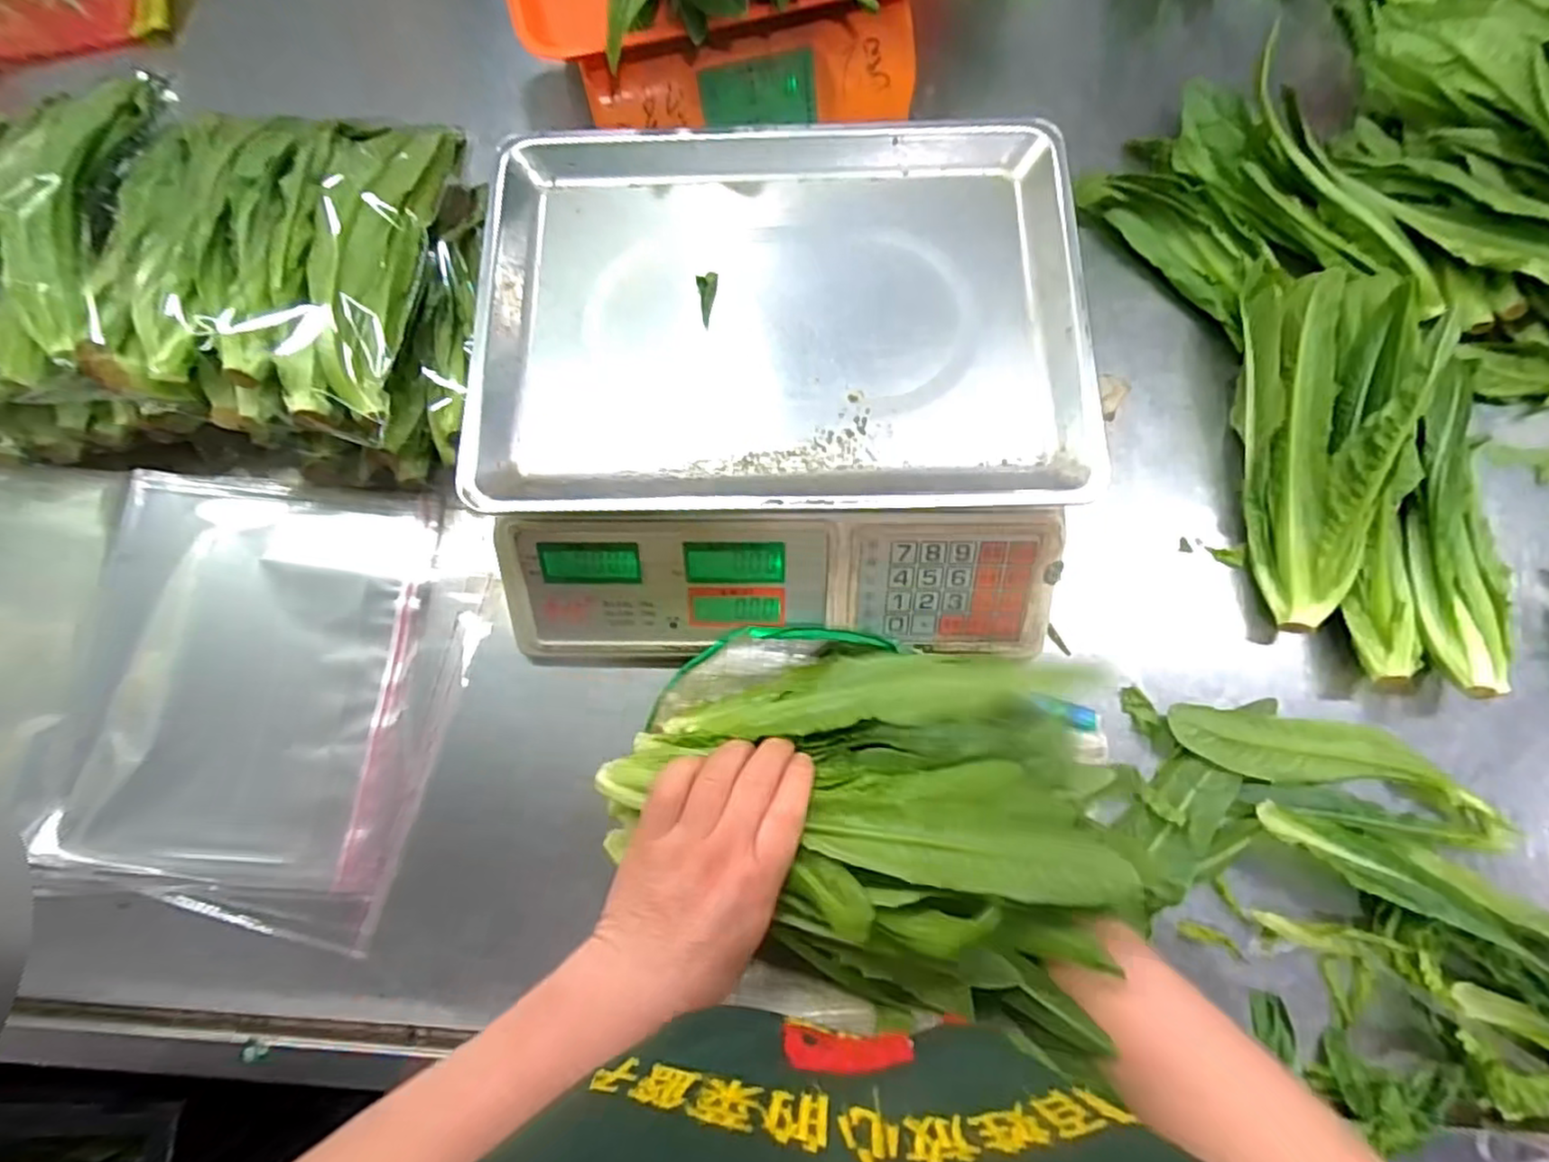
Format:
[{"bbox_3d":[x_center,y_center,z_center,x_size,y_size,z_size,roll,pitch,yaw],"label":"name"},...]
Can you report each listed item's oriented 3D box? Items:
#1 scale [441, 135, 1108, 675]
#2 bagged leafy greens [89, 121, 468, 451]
[{"bbox_3d":[0.003,-0.115,0.430,0.335,0.100,0.301,-1,76,0],"label":"scale"},{"bbox_3d":[-0.313,-0.204,0.430,0.177,0.043,0.222,5,76,1],"label":"bagged leafy greens"}]

